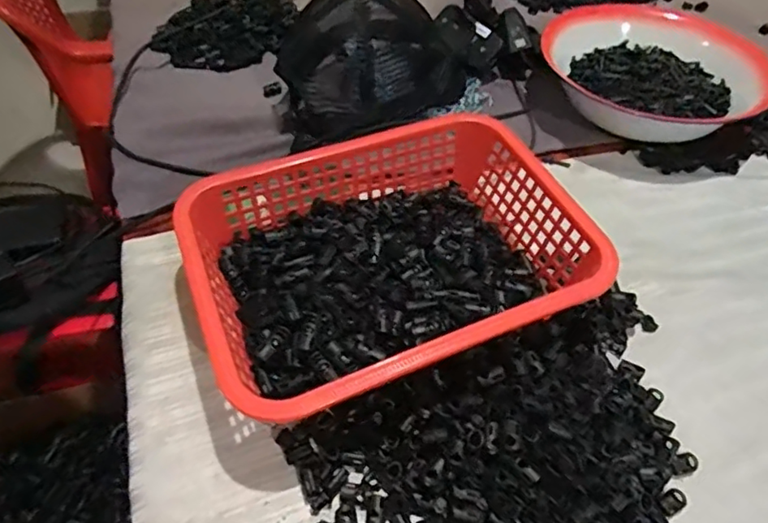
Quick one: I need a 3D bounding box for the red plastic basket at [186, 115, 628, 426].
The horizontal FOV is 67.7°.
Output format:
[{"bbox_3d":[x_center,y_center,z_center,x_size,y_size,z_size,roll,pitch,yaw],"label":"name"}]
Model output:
[{"bbox_3d":[0.003,0.002,0.473,0.294,0.086,0.217,-18,56,-17],"label":"red plastic basket"}]

